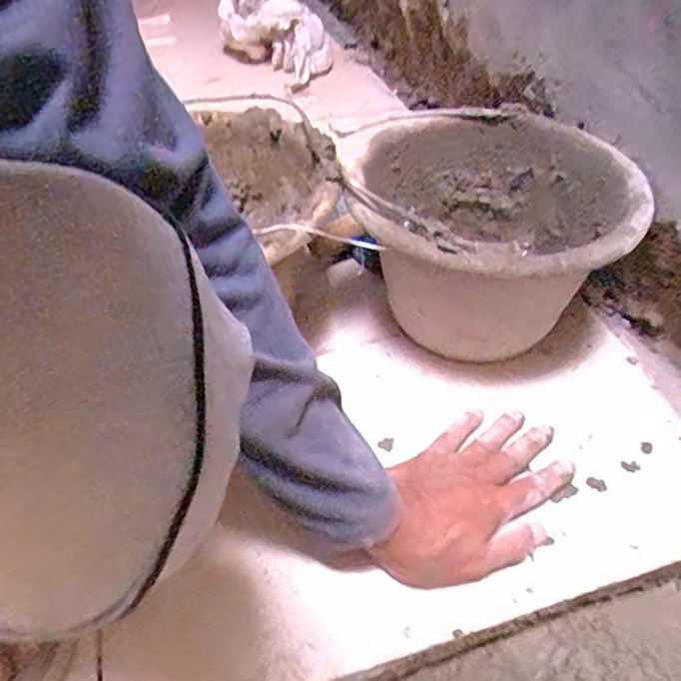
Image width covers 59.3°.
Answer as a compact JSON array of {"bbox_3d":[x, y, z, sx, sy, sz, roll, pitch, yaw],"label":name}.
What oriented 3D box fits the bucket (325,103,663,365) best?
[{"bbox_3d":[0.133,-0.086,0.557,0.233,0.162,0.235,16,48,16],"label":"bucket"}]

